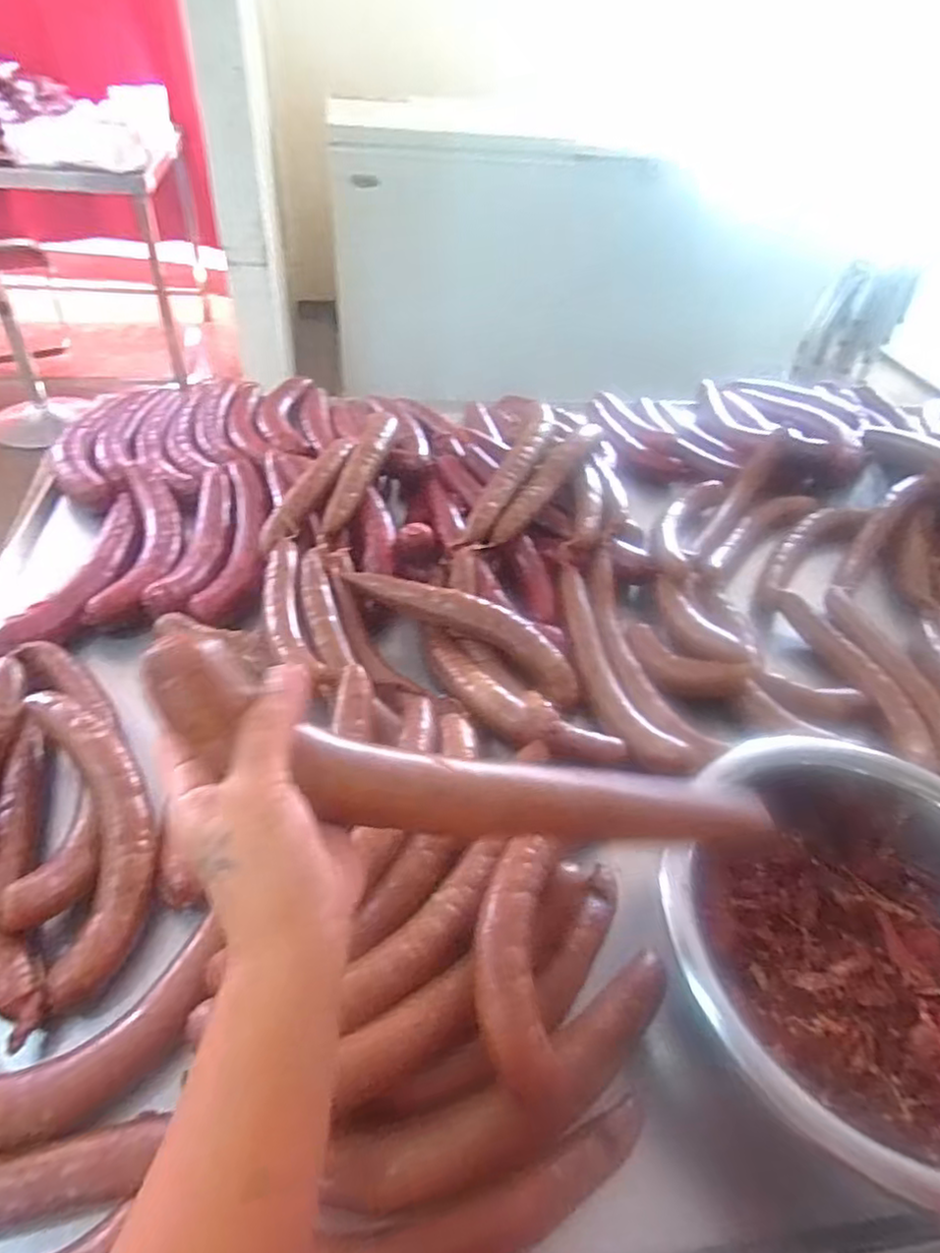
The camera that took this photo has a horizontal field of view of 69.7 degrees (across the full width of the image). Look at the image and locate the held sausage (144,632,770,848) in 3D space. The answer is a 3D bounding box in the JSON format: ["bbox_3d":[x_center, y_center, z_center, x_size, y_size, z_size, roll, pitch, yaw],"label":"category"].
[{"bbox_3d":[0.007,0.074,0.325,0.307,0.047,0.052,16,41,-20],"label":"held sausage"}]

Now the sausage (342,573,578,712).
[{"bbox_3d":[-0.004,-0.005,0.686,0.255,0.049,0.044,24,47,18],"label":"sausage"}]

